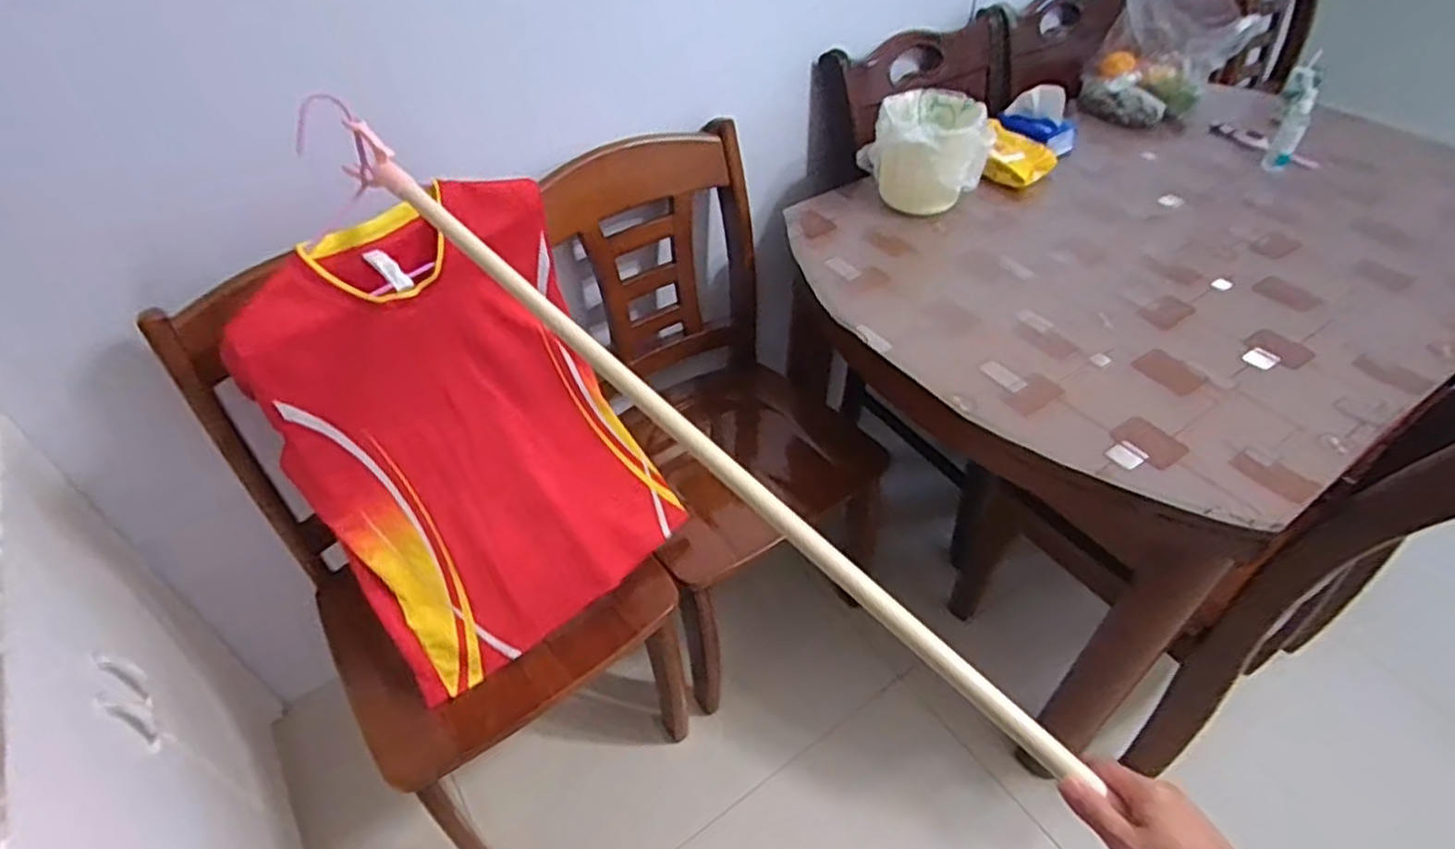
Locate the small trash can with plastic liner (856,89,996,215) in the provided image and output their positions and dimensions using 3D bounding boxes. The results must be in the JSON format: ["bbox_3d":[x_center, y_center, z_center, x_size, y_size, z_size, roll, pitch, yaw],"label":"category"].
[{"bbox_3d":[0.330,-0.450,1.240,0.219,0.165,0.179,9,45,11],"label":"small trash can with plastic liner"}]

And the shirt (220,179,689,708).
[{"bbox_3d":[-0.296,0.023,0.923,0.402,0.546,0.215,-30,51,-26],"label":"shirt"}]

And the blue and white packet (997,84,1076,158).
[{"bbox_3d":[0.575,-0.572,1.367,0.145,0.106,0.045,28,52,27],"label":"blue and white packet"}]

